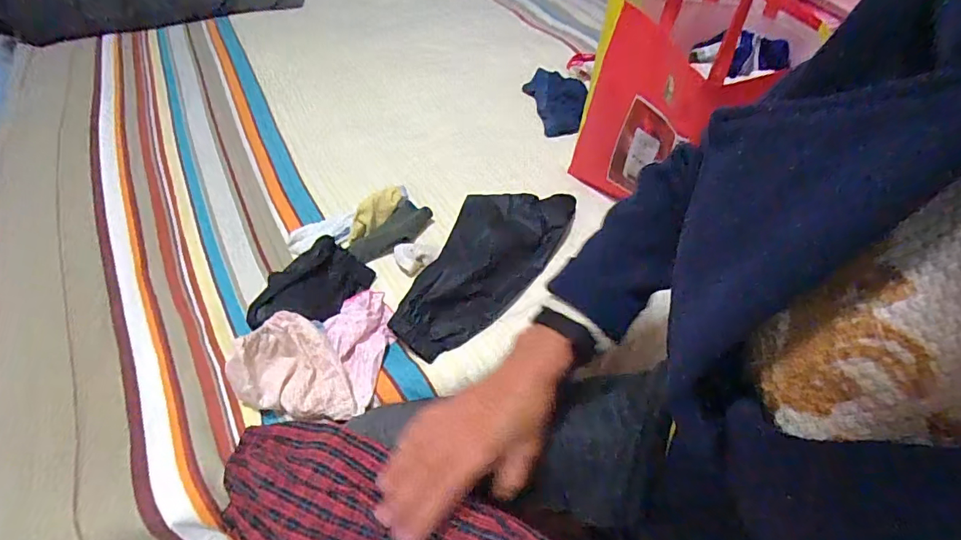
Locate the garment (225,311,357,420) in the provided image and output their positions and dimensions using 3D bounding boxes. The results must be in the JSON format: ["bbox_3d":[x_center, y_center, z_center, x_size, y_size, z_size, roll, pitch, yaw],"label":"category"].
[{"bbox_3d":[-0.201,0.117,0.507,0.106,0.069,0.116,-27,54,-24],"label":"garment"}]

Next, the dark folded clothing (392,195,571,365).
[{"bbox_3d":[0.011,-0.025,0.685,0.141,0.048,0.366,27,53,21],"label":"dark folded clothing"}]

